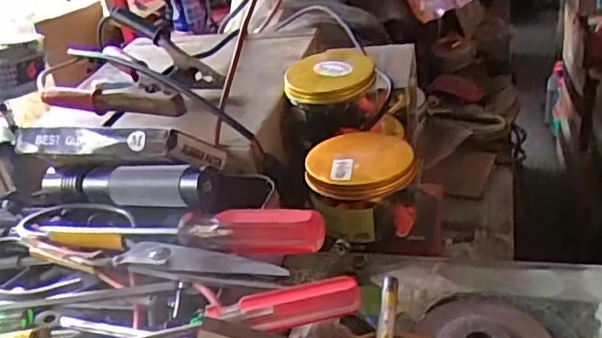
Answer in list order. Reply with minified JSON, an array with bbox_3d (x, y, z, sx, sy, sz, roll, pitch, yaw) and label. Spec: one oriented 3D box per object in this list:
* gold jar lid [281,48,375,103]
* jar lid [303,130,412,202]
[{"bbox_3d":[0.024,-0.088,0.558,0.080,0.018,0.089,-9,31,-4],"label":"gold jar lid"},{"bbox_3d":[0.049,-0.006,0.472,0.077,0.019,0.080,-5,31,3],"label":"jar lid"}]

